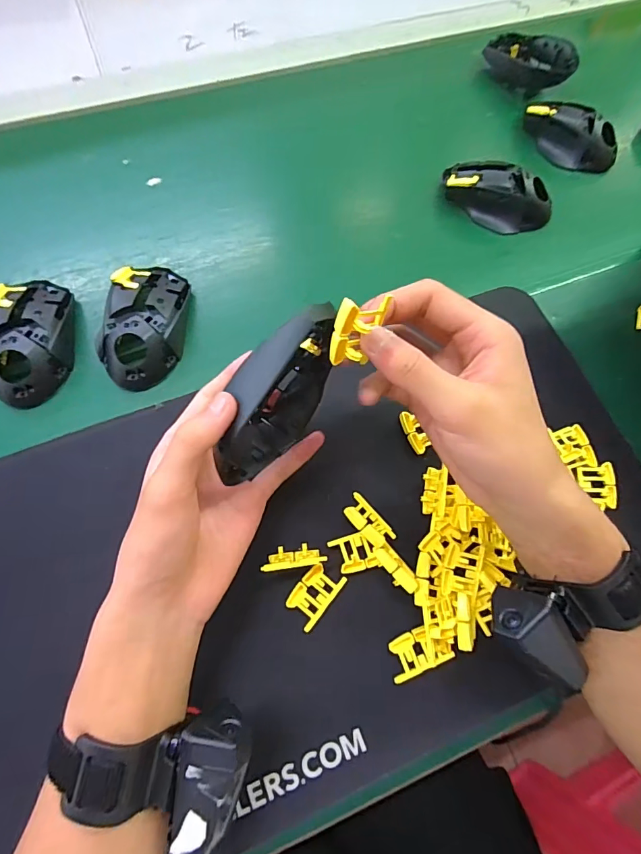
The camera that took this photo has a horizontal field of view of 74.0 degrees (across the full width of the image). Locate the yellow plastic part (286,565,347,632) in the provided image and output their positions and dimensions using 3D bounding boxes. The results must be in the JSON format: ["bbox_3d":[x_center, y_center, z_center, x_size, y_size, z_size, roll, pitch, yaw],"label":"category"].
[{"bbox_3d":[-0.004,0.118,0.301,0.026,0.004,0.042,42,75,-3],"label":"yellow plastic part"}]

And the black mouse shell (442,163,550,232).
[{"bbox_3d":[0.182,-0.240,0.445,0.115,0.046,0.055,38,72,11],"label":"black mouse shell"}]

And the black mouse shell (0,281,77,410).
[{"bbox_3d":[-0.246,-0.077,0.359,0.068,0.039,0.116,-9,70,-6],"label":"black mouse shell"}]

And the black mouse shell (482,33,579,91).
[{"bbox_3d":[0.253,-0.443,0.518,0.109,0.036,0.070,28,70,8],"label":"black mouse shell"}]

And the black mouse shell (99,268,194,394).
[{"bbox_3d":[-0.152,-0.093,0.369,0.069,0.036,0.118,8,69,0],"label":"black mouse shell"}]

